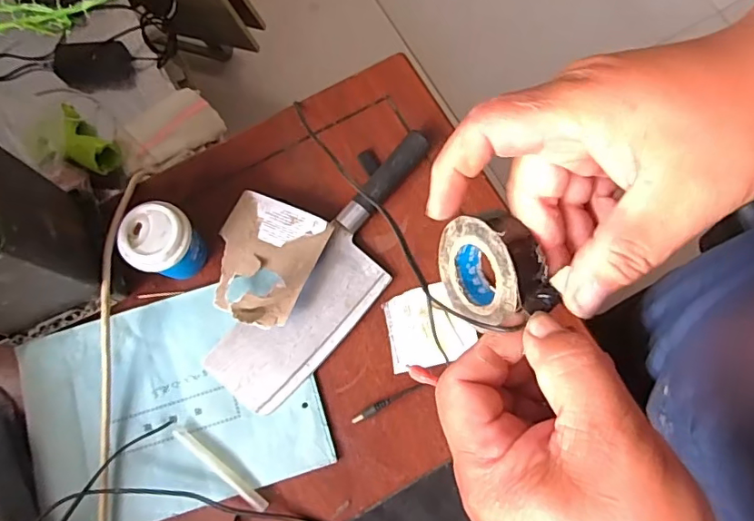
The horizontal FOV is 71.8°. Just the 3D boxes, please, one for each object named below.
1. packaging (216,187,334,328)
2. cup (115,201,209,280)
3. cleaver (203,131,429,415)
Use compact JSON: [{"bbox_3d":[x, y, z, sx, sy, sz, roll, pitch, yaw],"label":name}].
[{"bbox_3d":[-0.108,-0.006,0.475,0.096,0.037,0.115,23,77,7],"label":"packaging"},{"bbox_3d":[-0.188,-0.013,0.475,0.055,0.072,0.058,0,75,2],"label":"cup"},{"bbox_3d":[-0.035,0.007,0.496,0.086,0.021,0.296,39,80,11],"label":"cleaver"}]

